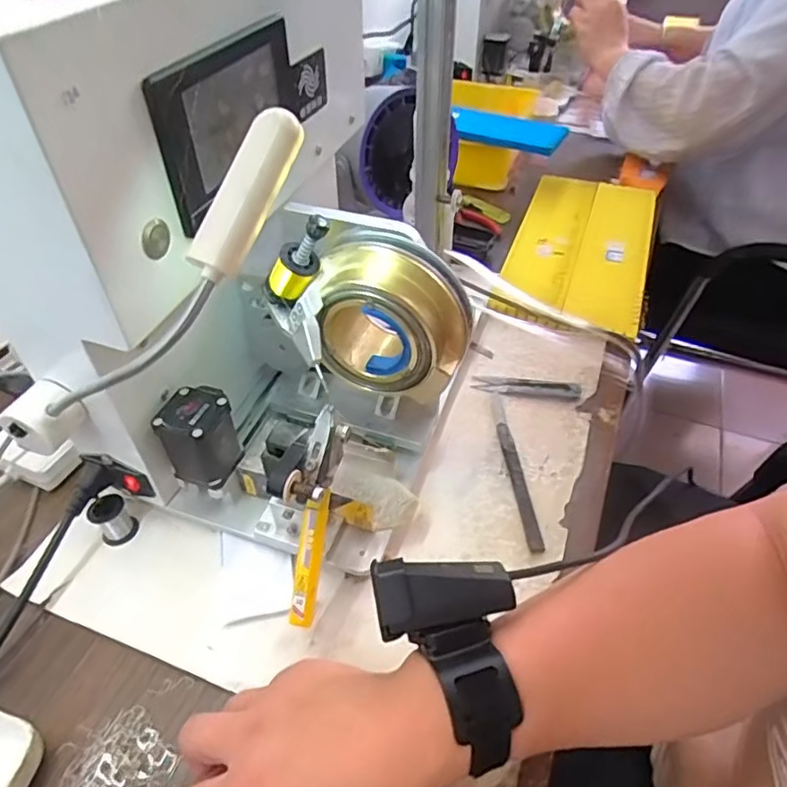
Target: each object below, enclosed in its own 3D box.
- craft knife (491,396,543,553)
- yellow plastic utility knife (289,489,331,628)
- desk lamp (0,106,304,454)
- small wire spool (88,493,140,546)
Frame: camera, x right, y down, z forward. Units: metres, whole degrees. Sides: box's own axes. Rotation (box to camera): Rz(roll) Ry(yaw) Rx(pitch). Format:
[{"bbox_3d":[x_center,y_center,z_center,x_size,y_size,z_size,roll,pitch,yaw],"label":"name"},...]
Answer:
[{"bbox_3d":[0.103,0.060,0.501,0.013,0.010,0.167,-3,46,-3],"label":"craft knife"},{"bbox_3d":[-0.053,0.106,0.367,0.016,0.084,0.005,9,-1,-24],"label":"yellow plastic utility knife"},{"bbox_3d":[-0.139,-0.038,0.309,0.262,0.033,0.093,-33,36,31],"label":"desk lamp"},{"bbox_3d":[-0.218,0.096,0.444,0.027,0.033,0.027,0,46,0],"label":"small wire spool"}]

